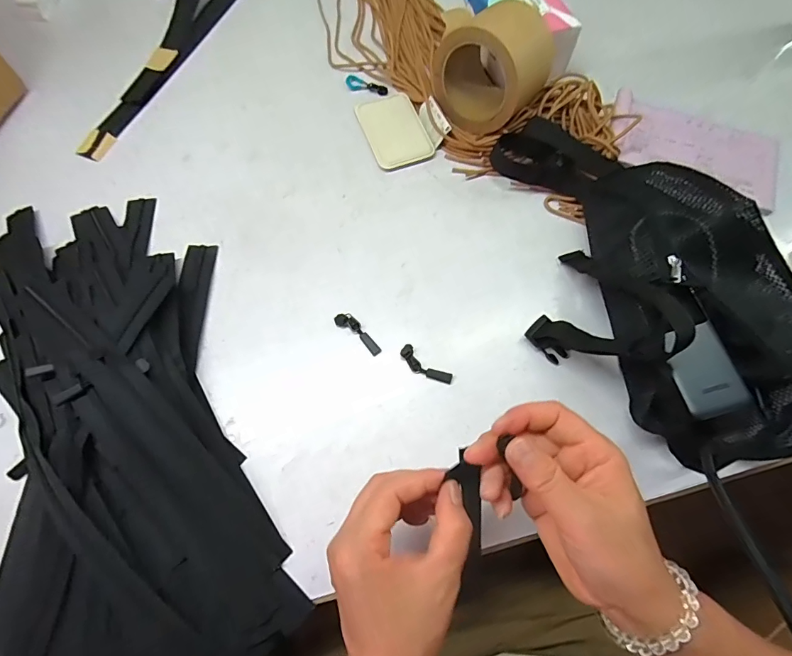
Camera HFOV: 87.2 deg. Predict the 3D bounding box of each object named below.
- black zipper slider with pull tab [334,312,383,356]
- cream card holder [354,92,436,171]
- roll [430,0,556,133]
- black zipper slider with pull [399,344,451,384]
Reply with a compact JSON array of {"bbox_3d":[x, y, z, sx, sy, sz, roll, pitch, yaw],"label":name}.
[{"bbox_3d":[-0.036,0.004,0.401,0.054,0.008,0.017,41,74,14],"label":"black zipper slider with pull tab"},{"bbox_3d":[-0.003,-0.236,0.495,0.068,0.006,0.107,-19,71,-8],"label":"cream card holder"},{"bbox_3d":[0.103,-0.276,0.450,0.101,0.108,0.084,38,74,13],"label":"roll"},{"bbox_3d":[0.027,0.036,0.388,0.055,0.004,0.017,35,73,12],"label":"black zipper slider with pull"}]

